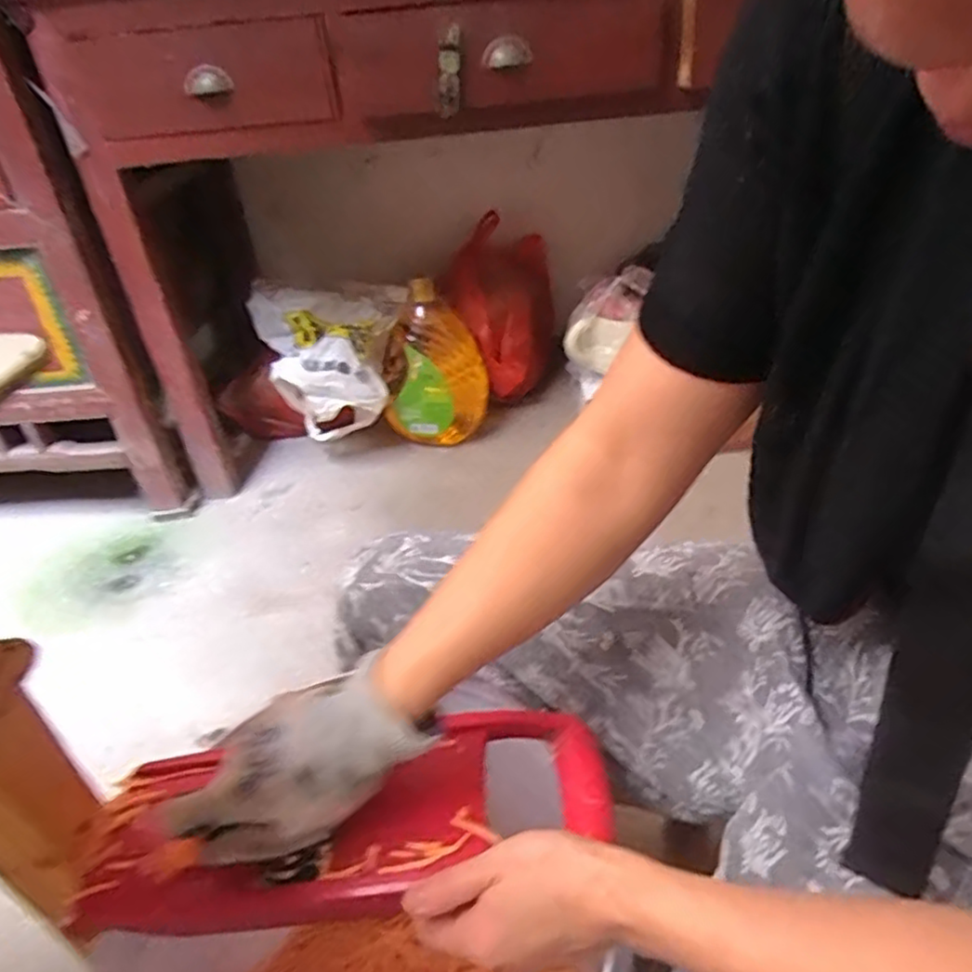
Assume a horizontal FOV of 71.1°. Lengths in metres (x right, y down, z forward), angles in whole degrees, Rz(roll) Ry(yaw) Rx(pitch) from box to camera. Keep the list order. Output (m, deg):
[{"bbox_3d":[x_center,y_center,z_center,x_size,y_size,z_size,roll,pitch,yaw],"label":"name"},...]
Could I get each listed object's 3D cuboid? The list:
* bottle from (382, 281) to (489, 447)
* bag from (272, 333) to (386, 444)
[{"bbox_3d":[-0.103,-0.249,1.438,0.145,0.333,0.191,19,40,32],"label":"bottle"},{"bbox_3d":[-0.312,-0.189,1.379,0.206,0.191,0.097,-14,34,-13],"label":"bag"}]

